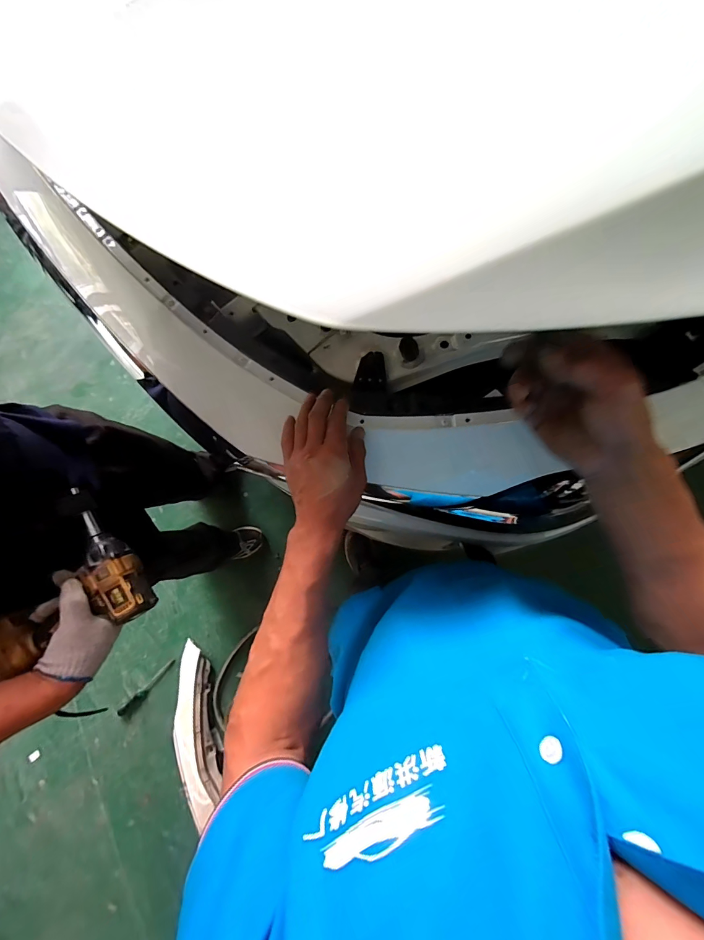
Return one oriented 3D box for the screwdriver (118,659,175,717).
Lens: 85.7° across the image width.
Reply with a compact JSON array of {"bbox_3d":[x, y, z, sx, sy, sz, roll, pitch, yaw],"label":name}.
[{"bbox_3d":[-0.762,0.817,1.426,0.267,0.037,0.033,-45,81,-2],"label":"screwdriver"}]

